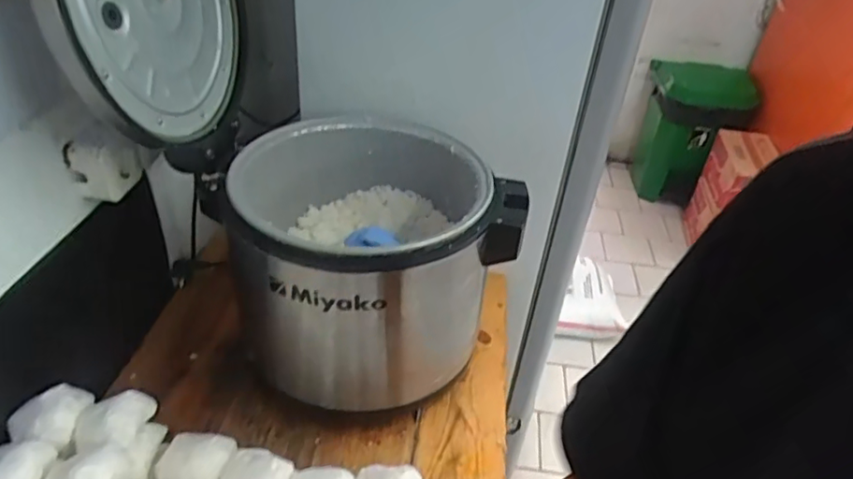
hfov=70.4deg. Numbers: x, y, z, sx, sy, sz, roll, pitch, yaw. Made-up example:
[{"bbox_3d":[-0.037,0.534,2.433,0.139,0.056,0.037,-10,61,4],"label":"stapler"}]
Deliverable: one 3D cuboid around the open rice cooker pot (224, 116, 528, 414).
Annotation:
[{"bbox_3d":[-0.080,0.015,0.882,0.364,0.250,0.345,3,37,-2],"label":"open rice cooker pot"}]

